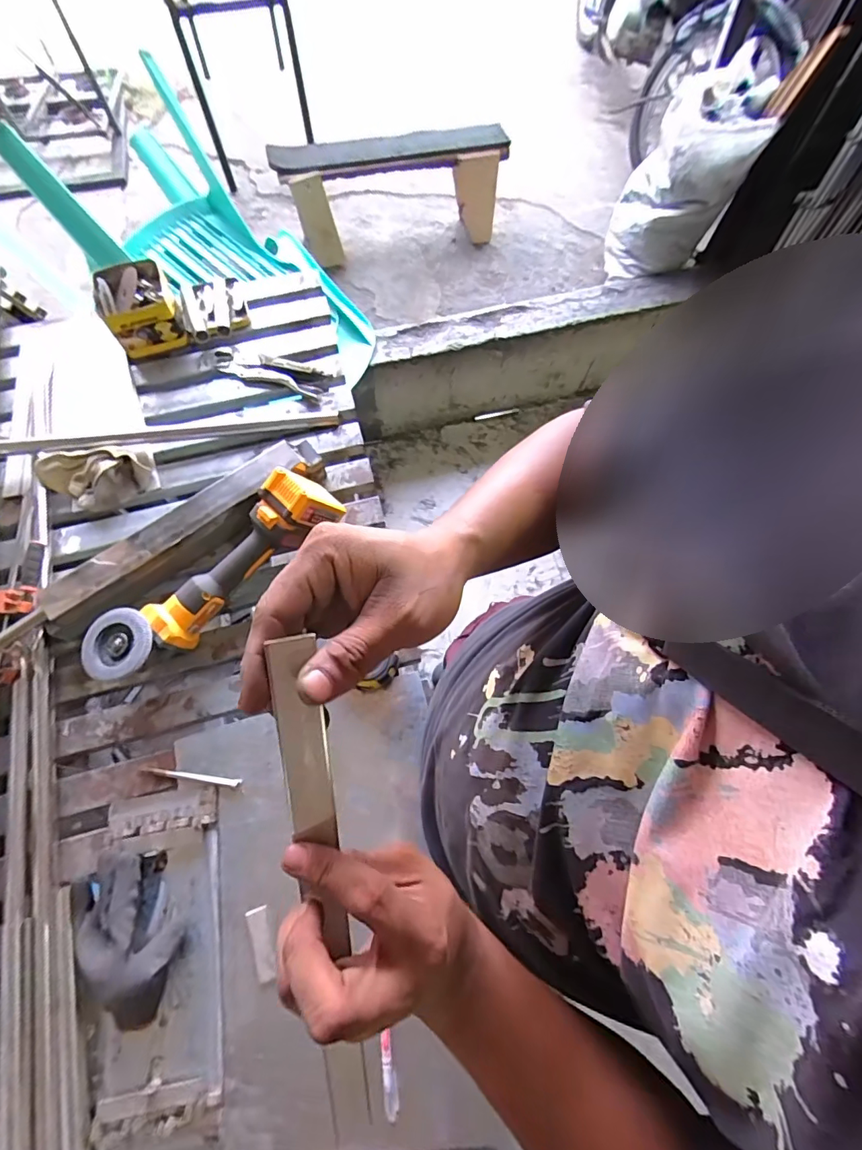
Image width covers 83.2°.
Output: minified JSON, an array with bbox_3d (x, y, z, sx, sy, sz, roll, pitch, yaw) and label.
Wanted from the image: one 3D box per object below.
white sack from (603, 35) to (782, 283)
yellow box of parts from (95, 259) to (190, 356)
[{"bbox_3d":[0.692,-1.078,1.375,0.229,0.460,0.231,3,70,1],"label":"white sack"},{"bbox_3d":[-0.524,-0.485,0.880,0.118,0.097,0.124,-17,71,-6],"label":"yellow box of parts"}]

